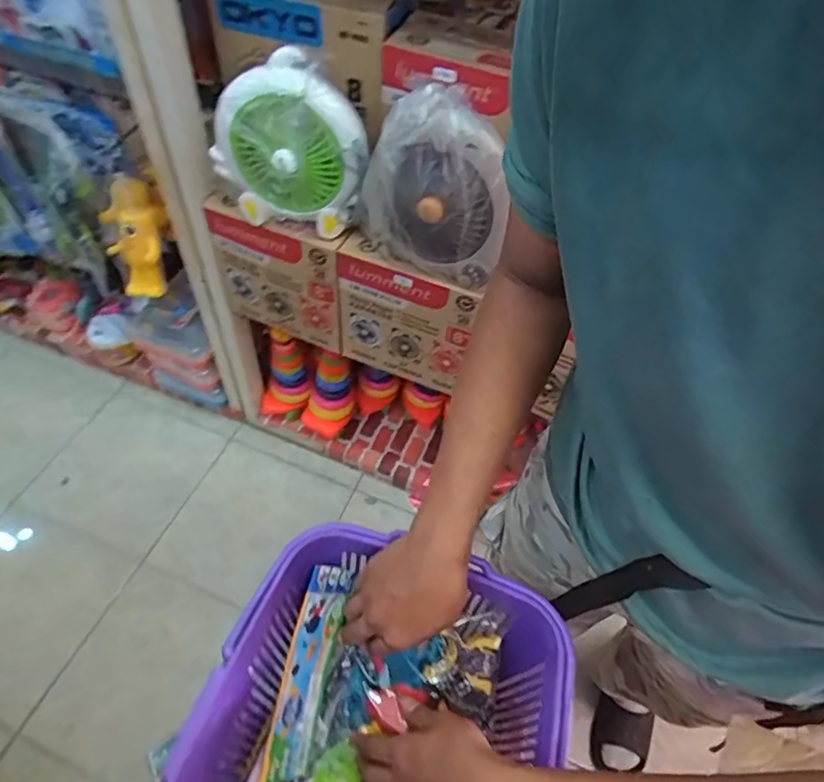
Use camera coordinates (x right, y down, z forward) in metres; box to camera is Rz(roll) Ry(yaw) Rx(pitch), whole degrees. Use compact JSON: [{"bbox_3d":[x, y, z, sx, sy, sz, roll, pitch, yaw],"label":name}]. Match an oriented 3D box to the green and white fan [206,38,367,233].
[{"bbox_3d":[-0.201,-0.387,0.872,0.240,0.250,0.077,4,52,-3],"label":"green and white fan"}]

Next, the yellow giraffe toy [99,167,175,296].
[{"bbox_3d":[-0.576,-0.335,1.143,0.110,0.125,0.250,-6,80,-10],"label":"yellow giraffe toy"}]

